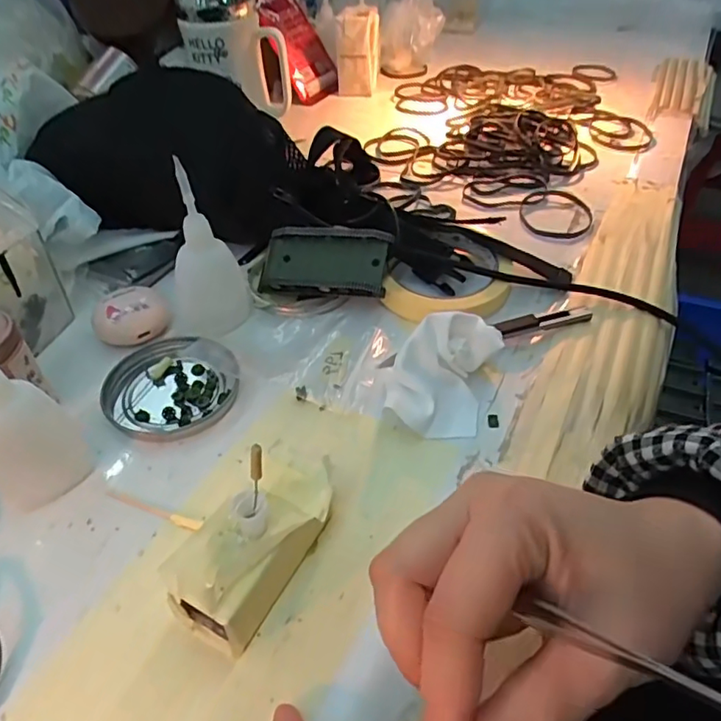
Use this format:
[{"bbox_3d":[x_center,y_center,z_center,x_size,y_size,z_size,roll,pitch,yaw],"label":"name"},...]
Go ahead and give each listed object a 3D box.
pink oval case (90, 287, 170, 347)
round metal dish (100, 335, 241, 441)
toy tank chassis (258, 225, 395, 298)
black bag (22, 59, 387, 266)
[{"bbox_3d":[-0.151,-0.030,0.382,0.041,0.018,0.044,24,50,25],"label":"pink oval case"},{"bbox_3d":[-0.113,0.016,0.346,0.077,0.011,0.072,-2,44,2],"label":"round metal dish"},{"bbox_3d":[-0.027,-0.068,0.395,0.092,0.015,0.046,8,87,19],"label":"toy tank chassis"},{"bbox_3d":[-0.105,-0.155,0.450,0.263,0.098,0.105,4,44,7],"label":"black bag"}]

